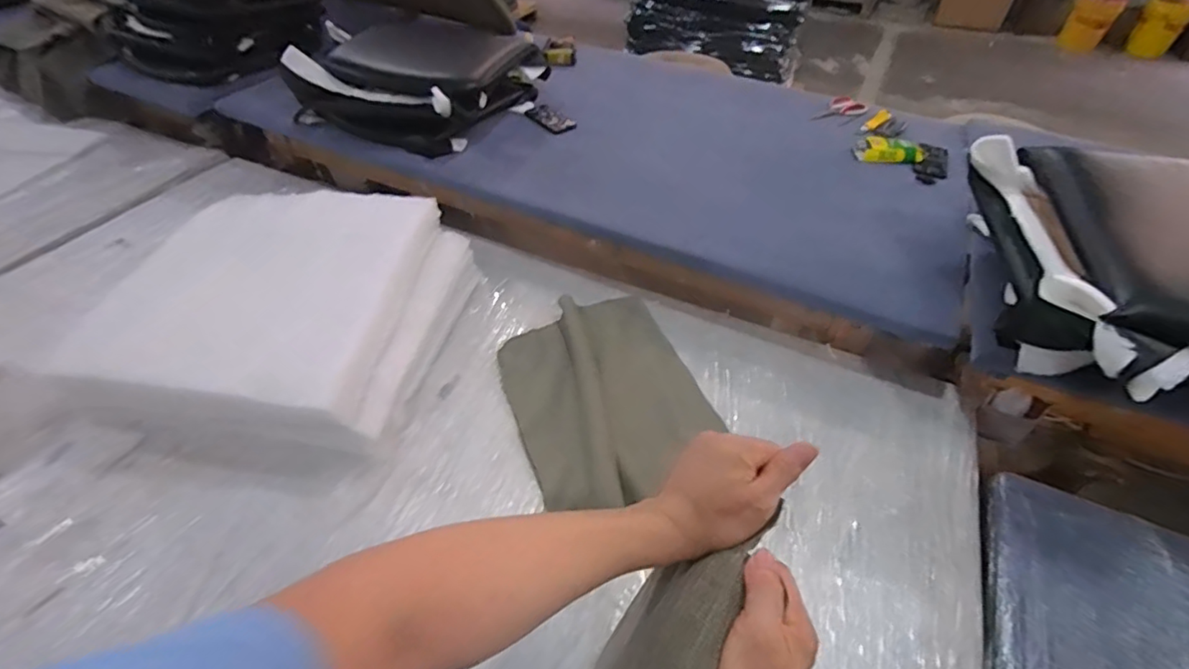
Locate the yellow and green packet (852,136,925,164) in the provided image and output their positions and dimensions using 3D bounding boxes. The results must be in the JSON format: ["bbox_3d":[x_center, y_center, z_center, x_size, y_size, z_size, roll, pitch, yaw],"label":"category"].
[{"bbox_3d":[0.775,-0.491,1.456,0.168,0.023,0.099,6,46,4],"label":"yellow and green packet"}]

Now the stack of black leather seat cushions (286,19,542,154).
[{"bbox_3d":[-0.500,-0.711,1.558,0.581,0.204,0.462,13,47,11],"label":"stack of black leather seat cushions"}]

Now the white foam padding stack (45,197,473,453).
[{"bbox_3d":[-0.571,-0.072,1.078,0.560,0.153,0.548,10,48,9],"label":"white foam padding stack"}]

